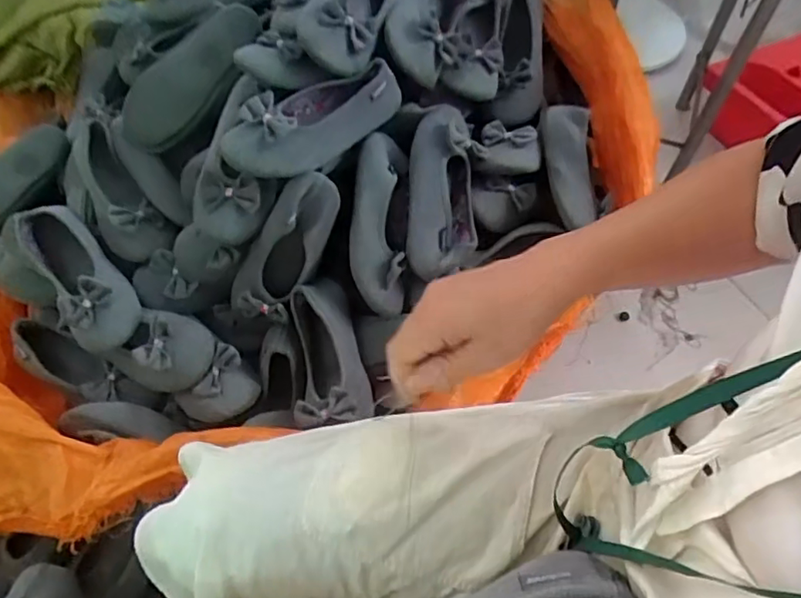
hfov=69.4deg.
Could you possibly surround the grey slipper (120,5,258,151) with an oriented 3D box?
[{"bbox_3d":[-0.313,-0.331,0.868,0.041,0.092,0.261,39,87,23],"label":"grey slipper"}]

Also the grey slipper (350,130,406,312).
[{"bbox_3d":[-0.028,-0.101,0.761,0.074,0.073,0.244,3,80,-6],"label":"grey slipper"}]

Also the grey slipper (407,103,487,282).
[{"bbox_3d":[0.058,-0.147,0.768,0.094,0.074,0.248,5,69,3],"label":"grey slipper"}]

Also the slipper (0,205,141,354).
[{"bbox_3d":[-0.437,-0.037,0.775,0.097,0.070,0.230,-39,64,-23],"label":"slipper"}]

